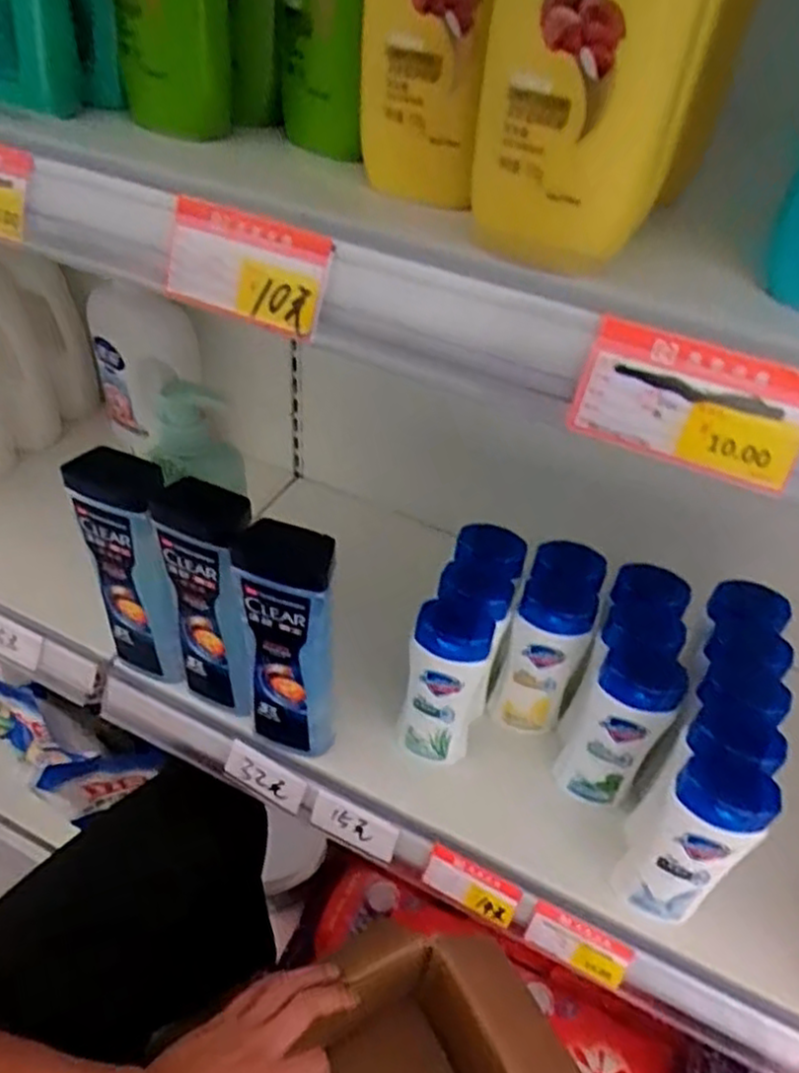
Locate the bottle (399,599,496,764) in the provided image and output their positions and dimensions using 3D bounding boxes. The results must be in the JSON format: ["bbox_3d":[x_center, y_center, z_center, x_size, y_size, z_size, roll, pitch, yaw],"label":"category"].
[{"bbox_3d":[0.032,0.116,0.548,0.057,0.160,0.047,11,43,5],"label":"bottle"}]

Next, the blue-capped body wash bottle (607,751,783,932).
[{"bbox_3d":[0.187,0.201,0.471,0.049,0.157,0.053,3,43,-3],"label":"blue-capped body wash bottle"}]

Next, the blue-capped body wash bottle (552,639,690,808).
[{"bbox_3d":[0.158,0.140,0.526,0.053,0.142,0.046,30,48,23],"label":"blue-capped body wash bottle"}]

